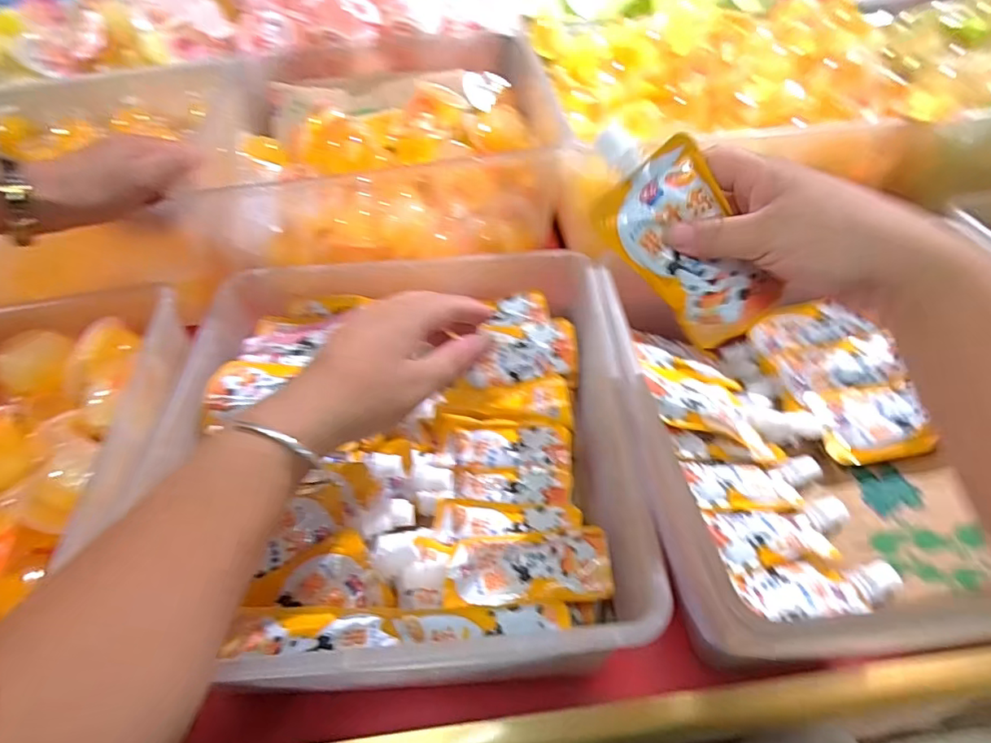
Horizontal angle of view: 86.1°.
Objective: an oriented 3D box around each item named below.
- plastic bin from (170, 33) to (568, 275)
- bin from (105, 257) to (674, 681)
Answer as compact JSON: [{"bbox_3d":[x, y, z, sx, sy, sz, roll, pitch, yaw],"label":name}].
[{"bbox_3d":[-0.102,-0.223,0.519,0.323,0.091,0.295,-7,49,-1],"label":"plastic bin"},{"bbox_3d":[-0.056,0.049,0.371,0.281,0.108,0.283,-5,49,1],"label":"bin"}]

